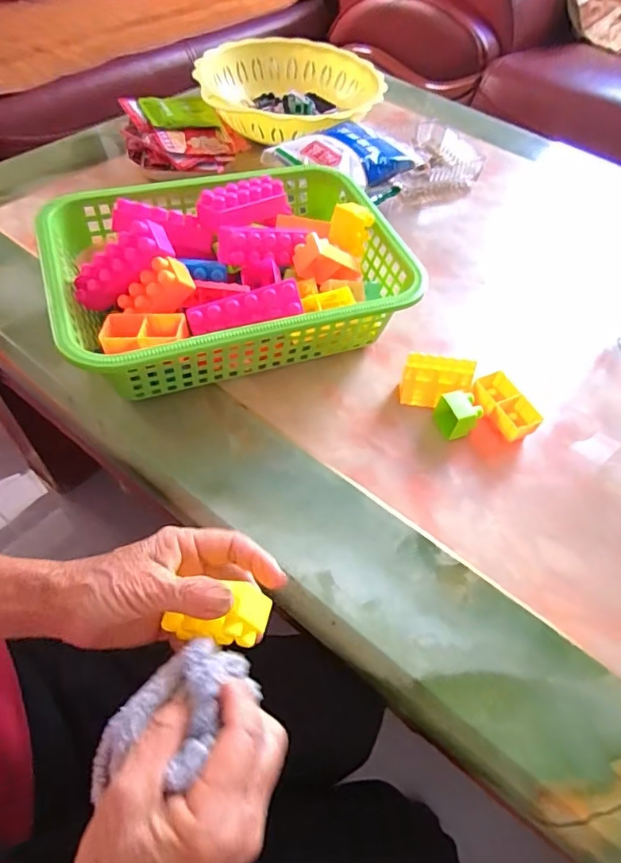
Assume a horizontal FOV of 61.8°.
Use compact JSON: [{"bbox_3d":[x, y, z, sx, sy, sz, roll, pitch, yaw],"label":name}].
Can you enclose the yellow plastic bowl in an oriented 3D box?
[{"bbox_3d":[-0.028,-0.461,0.710,0.240,0.054,0.245,3,54,-4],"label":"yellow plastic bowl"}]

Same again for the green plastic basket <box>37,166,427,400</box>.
[{"bbox_3d":[-0.069,-0.140,0.469,0.286,0.096,0.210,-15,57,-16],"label":"green plastic basket"}]

